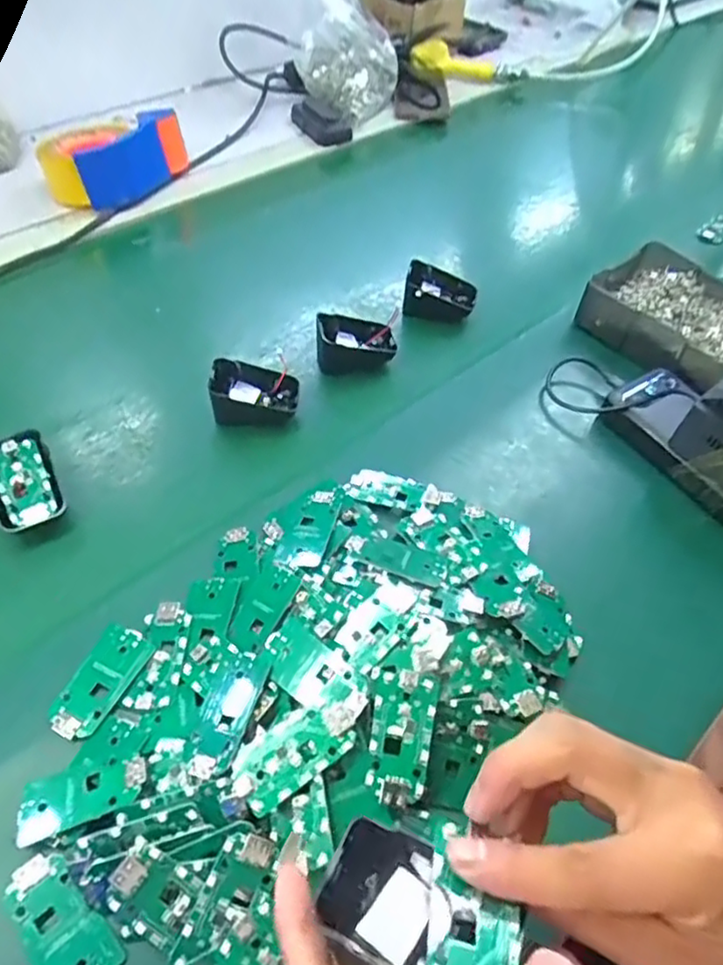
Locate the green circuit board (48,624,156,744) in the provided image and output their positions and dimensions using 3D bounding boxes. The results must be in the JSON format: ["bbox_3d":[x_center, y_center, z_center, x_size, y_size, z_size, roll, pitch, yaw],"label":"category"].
[{"bbox_3d":[-0.147,0.111,0.361,0.031,0.007,0.064,23,52,14],"label":"green circuit board"}]

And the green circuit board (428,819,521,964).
[{"bbox_3d":[0.039,0.147,0.217,0.030,0.006,0.060,13,34,1],"label":"green circuit board"}]

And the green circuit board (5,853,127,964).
[{"bbox_3d":[-0.139,0.206,0.297,0.064,0.011,0.031,38,57,24],"label":"green circuit board"}]

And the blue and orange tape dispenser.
[{"bbox_3d":[-0.279,-0.365,0.717,0.102,0.070,0.135,32,55,21],"label":"blue and orange tape dispenser"}]

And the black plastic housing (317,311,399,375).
[{"bbox_3d":[-0.004,-0.123,0.557,0.070,0.032,0.050,-2,50,-6],"label":"black plastic housing"}]

